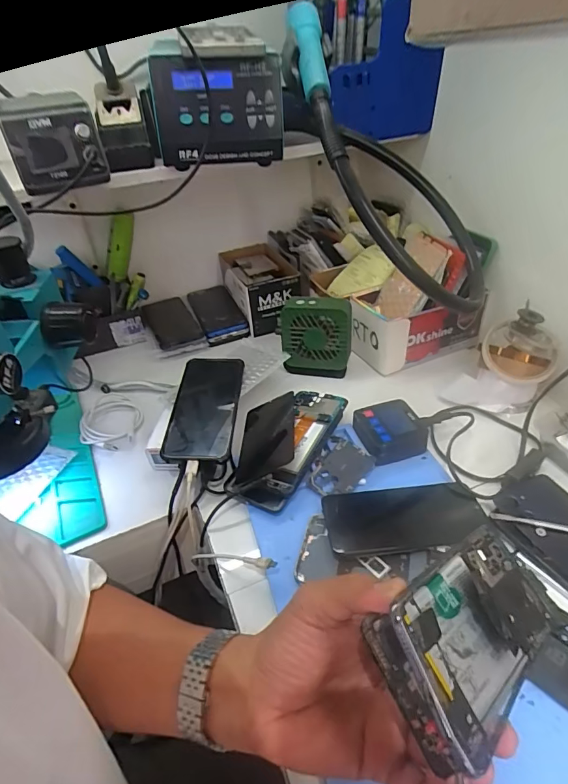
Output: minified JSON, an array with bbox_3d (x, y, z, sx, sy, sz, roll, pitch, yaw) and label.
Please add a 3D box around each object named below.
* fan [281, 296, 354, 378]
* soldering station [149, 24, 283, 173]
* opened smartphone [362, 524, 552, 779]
[{"bbox_3d":[0.047,-0.082,0.627,0.099,0.105,0.050,-3,38,4],"label":"fan"},{"bbox_3d":[-0.086,-0.371,0.548,0.156,0.126,0.191,-8,40,-2],"label":"soldering station"},{"bbox_3d":[0.115,0.131,0.250,0.159,0.020,0.071,-5,57,-44],"label":"opened smartphone"}]

